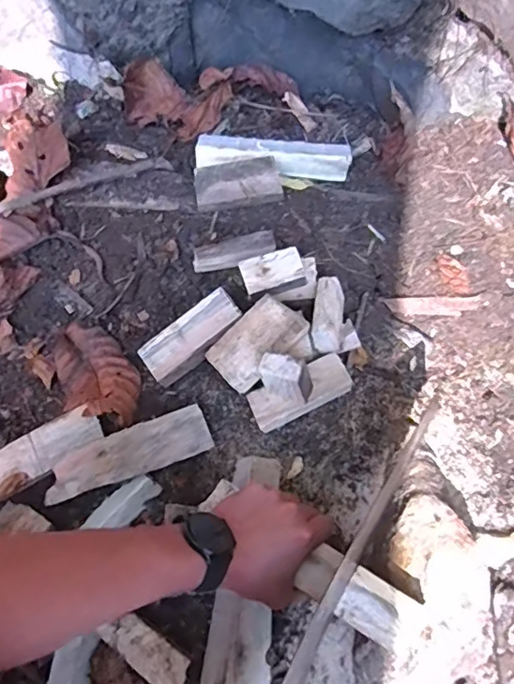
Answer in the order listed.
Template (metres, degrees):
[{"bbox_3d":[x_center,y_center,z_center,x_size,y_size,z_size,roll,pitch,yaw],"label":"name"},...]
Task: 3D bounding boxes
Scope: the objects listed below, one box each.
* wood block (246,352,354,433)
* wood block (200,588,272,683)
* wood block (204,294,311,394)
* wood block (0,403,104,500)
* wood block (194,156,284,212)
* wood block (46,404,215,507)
[{"bbox_3d":[0.045,0.054,0.578,0.107,0.026,0.044,-24,72,-11],"label":"wood block"},{"bbox_3d":[-0.017,0.278,0.497,0.059,0.025,0.079,4,69,-1],"label":"wood block"},{"bbox_3d":[0.000,0.000,0.567,0.099,0.015,0.059,-44,70,-2],"label":"wood block"},{"bbox_3d":[-0.233,0.119,0.560,0.149,0.022,0.047,-29,73,-12],"label":"wood block"},{"bbox_3d":[-0.023,-0.192,0.656,0.101,0.017,0.054,-7,89,-3],"label":"wood block"},{"bbox_3d":[-0.132,0.116,0.557,0.168,0.029,0.049,-18,71,-9],"label":"wood block"}]

